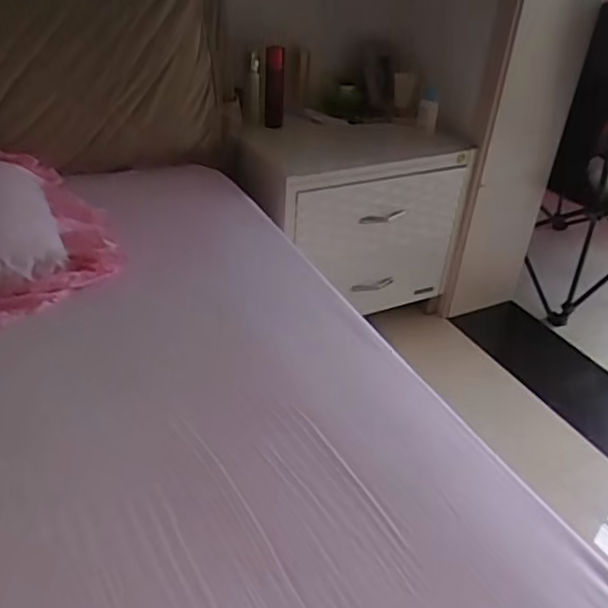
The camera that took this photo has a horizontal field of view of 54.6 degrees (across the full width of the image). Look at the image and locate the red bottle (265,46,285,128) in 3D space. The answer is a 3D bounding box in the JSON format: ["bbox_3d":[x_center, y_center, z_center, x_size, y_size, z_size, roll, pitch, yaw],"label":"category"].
[{"bbox_3d":[-0.069,-0.508,1.395,0.044,0.181,0.048,1,36,-5],"label":"red bottle"}]

